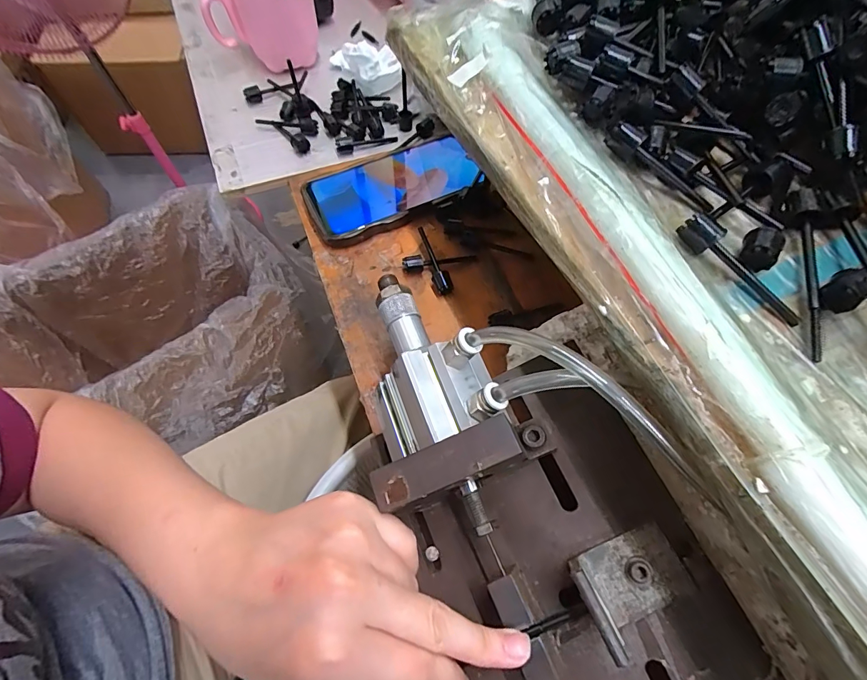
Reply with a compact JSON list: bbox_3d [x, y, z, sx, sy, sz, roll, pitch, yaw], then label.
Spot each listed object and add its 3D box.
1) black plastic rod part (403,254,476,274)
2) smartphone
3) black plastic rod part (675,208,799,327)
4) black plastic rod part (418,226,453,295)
[{"bbox_3d":[0.006,-0.067,0.353,0.062,0.013,0.010,-8,64,-5],"label":"black plastic rod part"},{"bbox_3d":[-0.039,-0.143,0.388,0.157,0.017,0.083,-25,67,-13],"label":"smartphone"},{"bbox_3d":[0.138,-0.032,0.189,0.064,0.014,0.014,42,69,-1],"label":"black plastic rod part"},{"bbox_3d":[0.001,-0.069,0.354,0.013,0.015,0.065,-13,65,-8],"label":"black plastic rod part"}]

